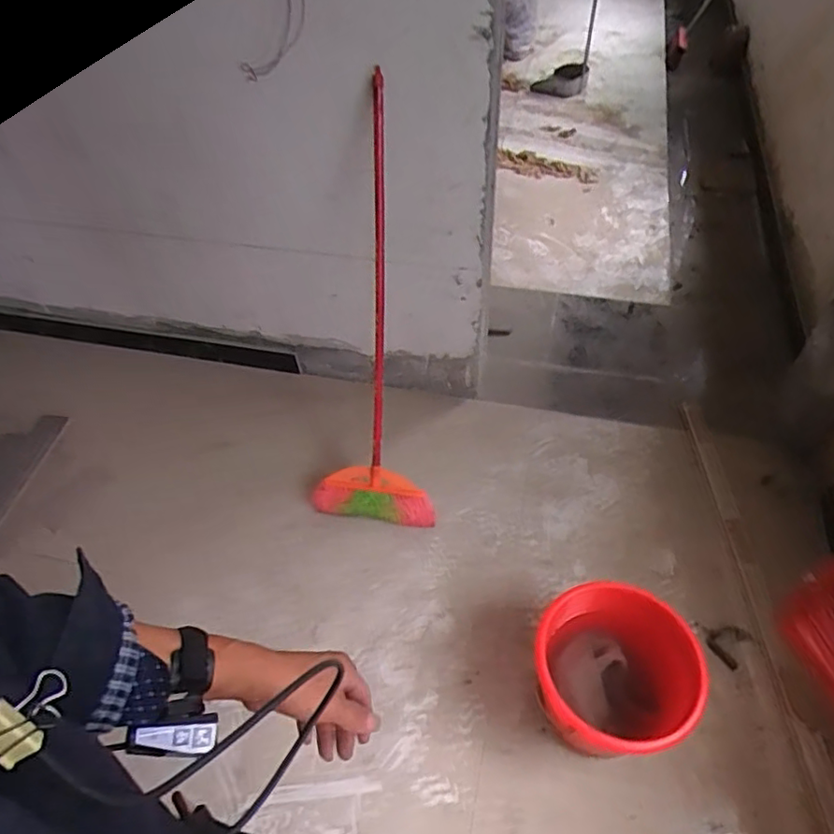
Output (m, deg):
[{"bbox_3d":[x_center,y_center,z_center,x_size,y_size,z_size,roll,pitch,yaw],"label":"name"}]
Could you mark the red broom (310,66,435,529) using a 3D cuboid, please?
[{"bbox_3d":[-0.118,-0.218,1.447,0.316,1.083,0.144,3,23,8],"label":"red broom"}]

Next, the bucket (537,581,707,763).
[{"bbox_3d":[0.379,0.526,1.191,0.283,0.263,0.288,-2,50,2],"label":"bucket"}]

